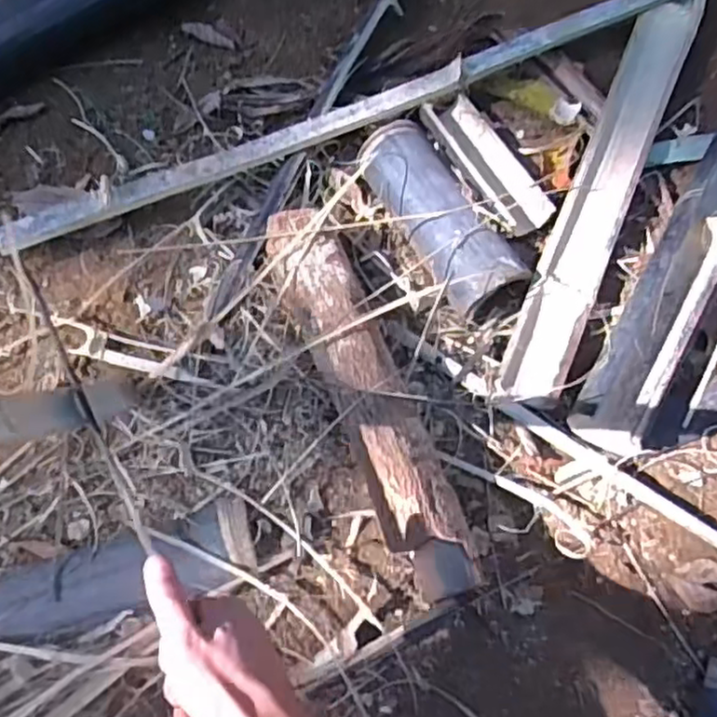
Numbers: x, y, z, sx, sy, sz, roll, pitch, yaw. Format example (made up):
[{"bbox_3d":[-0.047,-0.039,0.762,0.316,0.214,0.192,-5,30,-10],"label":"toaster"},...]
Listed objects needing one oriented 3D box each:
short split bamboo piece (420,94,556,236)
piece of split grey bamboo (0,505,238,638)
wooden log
[{"bbox_3d":[0.150,-0.235,0.826,0.070,0.025,0.203,-22,66,-11],"label":"short split bamboo piece"},{"bbox_3d":[-0.233,0.203,0.649,0.223,0.022,0.073,-13,64,-6],"label":"piece of split grey bamboo"},{"bbox_3d":[0.008,0.034,0.702,0.073,0.082,0.415,-21,65,-10],"label":"wooden log"}]

